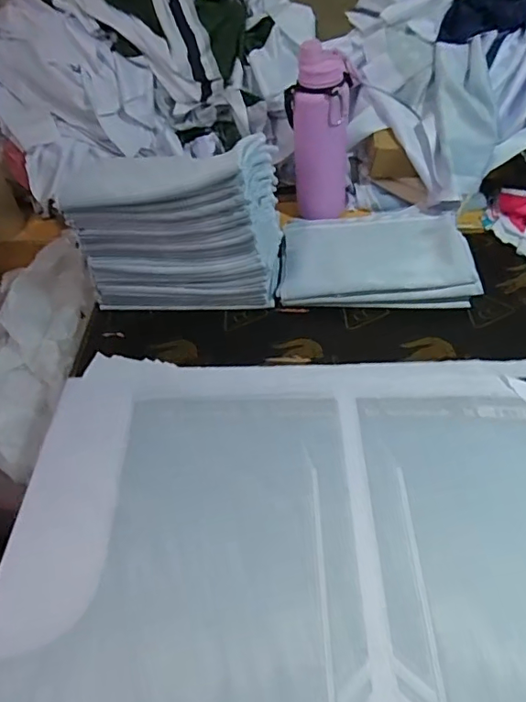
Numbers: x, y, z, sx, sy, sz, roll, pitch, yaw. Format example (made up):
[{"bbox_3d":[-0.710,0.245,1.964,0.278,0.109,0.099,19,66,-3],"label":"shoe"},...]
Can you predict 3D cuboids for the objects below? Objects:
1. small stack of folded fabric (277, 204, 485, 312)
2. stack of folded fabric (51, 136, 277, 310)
[{"bbox_3d":[0.187,-0.169,0.884,0.306,0.065,0.212,-1,51,5],"label":"small stack of folded fabric"},{"bbox_3d":[-0.128,-0.197,0.810,0.295,0.257,0.155,0,51,5],"label":"stack of folded fabric"}]

